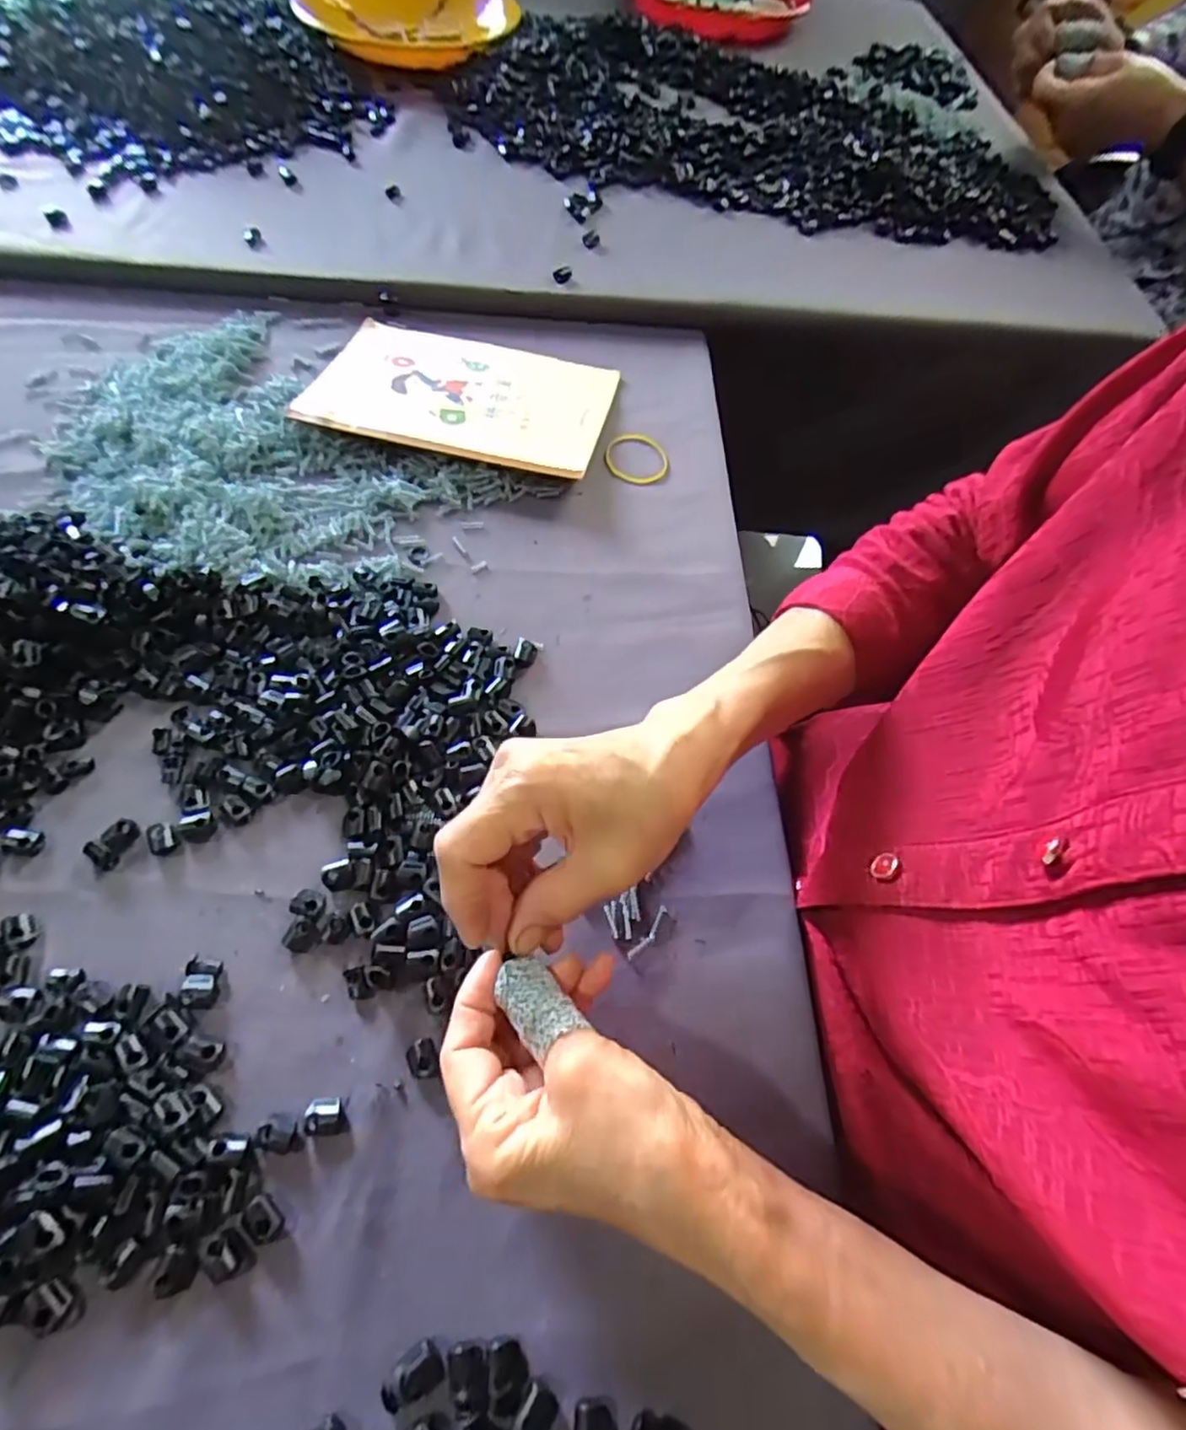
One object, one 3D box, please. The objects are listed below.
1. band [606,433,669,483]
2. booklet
[{"bbox_3d":[0.033,-0.186,0.477,0.044,0.004,0.048,2,61,-3],"label":"band"},{"bbox_3d":[-0.092,-0.239,0.485,0.204,0.008,0.143,13,55,2],"label":"booklet"}]

